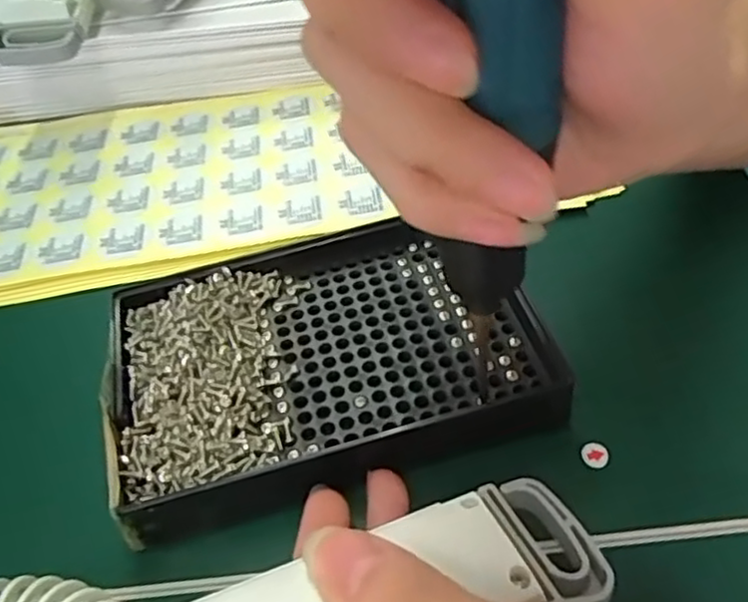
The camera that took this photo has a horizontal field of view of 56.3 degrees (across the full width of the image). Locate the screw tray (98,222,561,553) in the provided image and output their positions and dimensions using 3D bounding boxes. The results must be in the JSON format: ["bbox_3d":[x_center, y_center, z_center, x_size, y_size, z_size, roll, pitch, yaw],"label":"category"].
[{"bbox_3d":[-0.017,0.018,0.238,0.141,0.022,0.097,-13,50,-5],"label":"screw tray"}]

